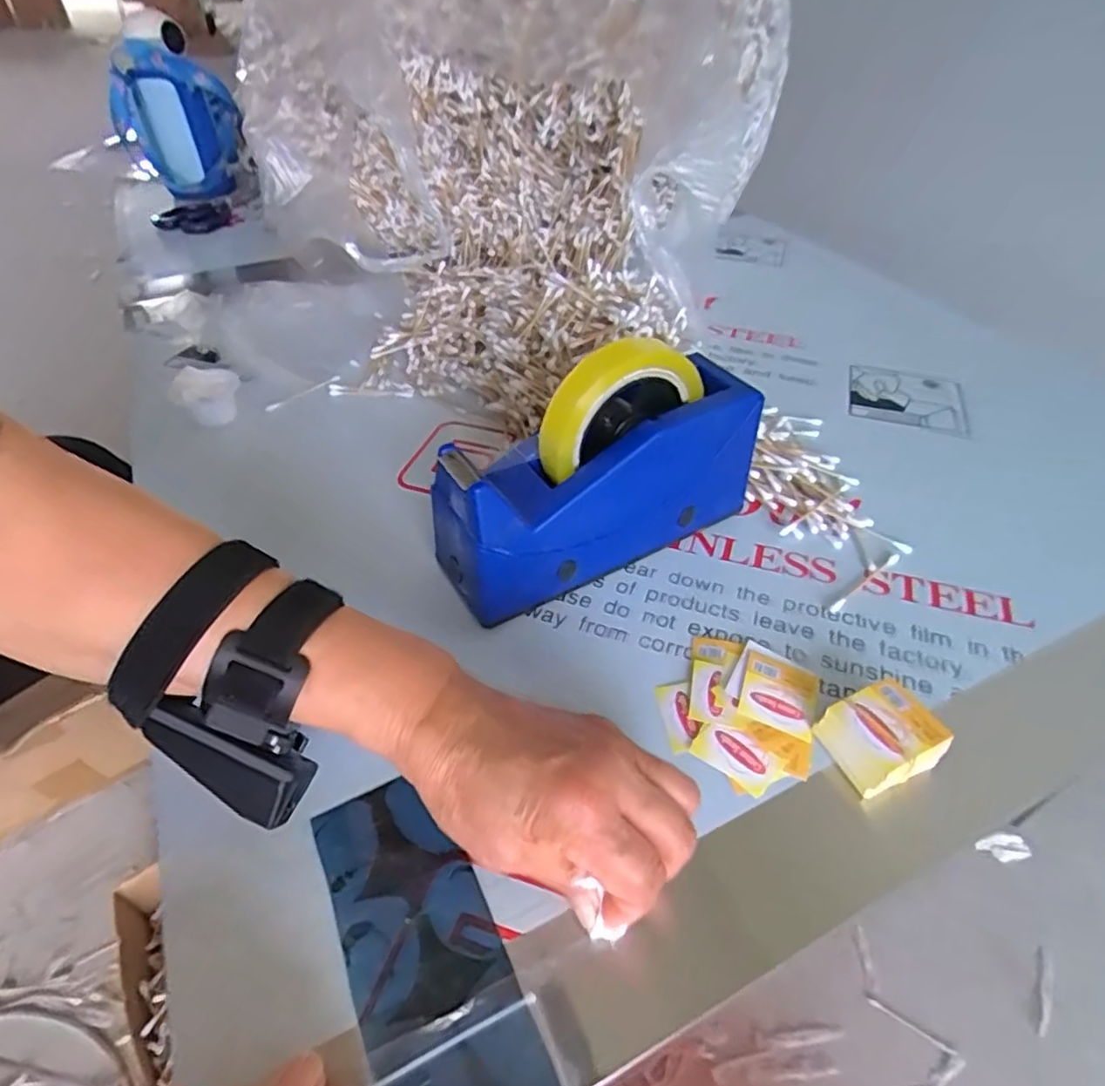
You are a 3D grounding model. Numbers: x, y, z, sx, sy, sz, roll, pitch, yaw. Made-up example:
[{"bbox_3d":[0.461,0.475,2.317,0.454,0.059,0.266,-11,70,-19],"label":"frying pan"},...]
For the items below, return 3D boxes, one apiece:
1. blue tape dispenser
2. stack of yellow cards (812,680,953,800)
[{"bbox_3d":[0.029,-0.047,0.395,0.204,0.133,0.065,-23,49,-23],"label":"blue tape dispenser"},{"bbox_3d":[0.163,0.097,0.326,0.047,0.024,0.043,-16,46,-16],"label":"stack of yellow cards"}]

